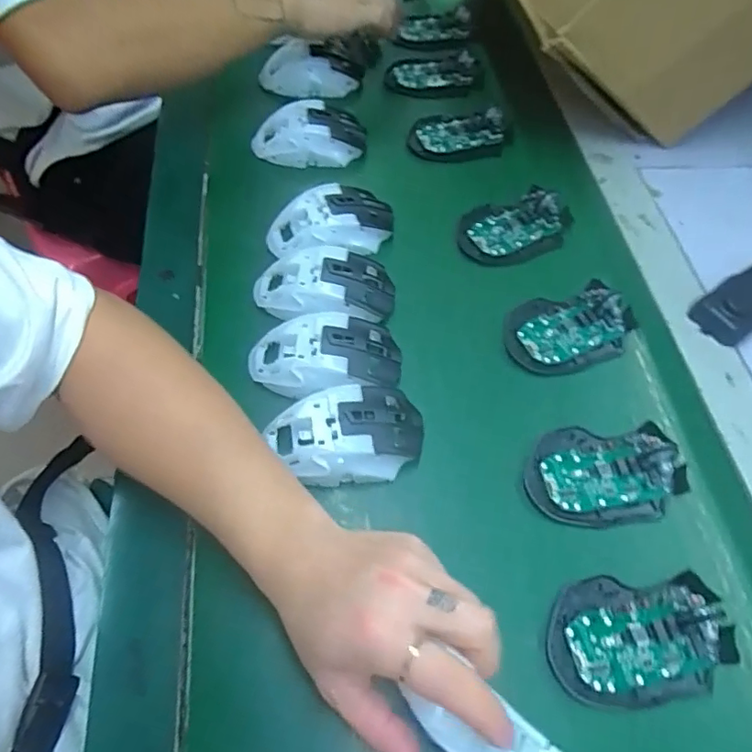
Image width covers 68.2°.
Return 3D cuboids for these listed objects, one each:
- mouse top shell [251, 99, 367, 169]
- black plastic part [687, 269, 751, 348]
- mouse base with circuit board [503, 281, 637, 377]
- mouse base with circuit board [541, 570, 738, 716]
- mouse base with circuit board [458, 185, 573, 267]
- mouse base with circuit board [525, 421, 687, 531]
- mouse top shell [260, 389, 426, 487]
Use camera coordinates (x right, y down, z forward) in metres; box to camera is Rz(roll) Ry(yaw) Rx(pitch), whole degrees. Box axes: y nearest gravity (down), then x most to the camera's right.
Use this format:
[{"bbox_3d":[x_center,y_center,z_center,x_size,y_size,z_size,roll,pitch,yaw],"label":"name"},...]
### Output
[{"bbox_3d":[-0.069,-0.253,0.580,0.119,0.035,0.066,-3,58,-4],"label":"mouse top shell"},{"bbox_3d":[0.336,-0.067,0.499,0.108,0.020,0.046,-28,63,-18],"label":"black plastic part"},{"bbox_3d":[0.167,-0.042,0.475,0.112,0.022,0.073,-12,59,-9],"label":"mouse base with circuit board"},{"bbox_3d":[0.167,0.163,0.348,0.113,0.024,0.074,-6,59,-5],"label":"mouse base with circuit board"},{"bbox_3d":[0.135,-0.147,0.534,0.110,0.025,0.072,-17,60,-12],"label":"mouse base with circuit board"},{"bbox_3d":[0.170,0.068,0.405,0.115,0.024,0.074,-6,59,-6],"label":"mouse base with circuit board"},{"bbox_3d":[-0.023,0.046,0.404,0.117,0.041,0.064,-13,60,-10],"label":"mouse top shell"}]

